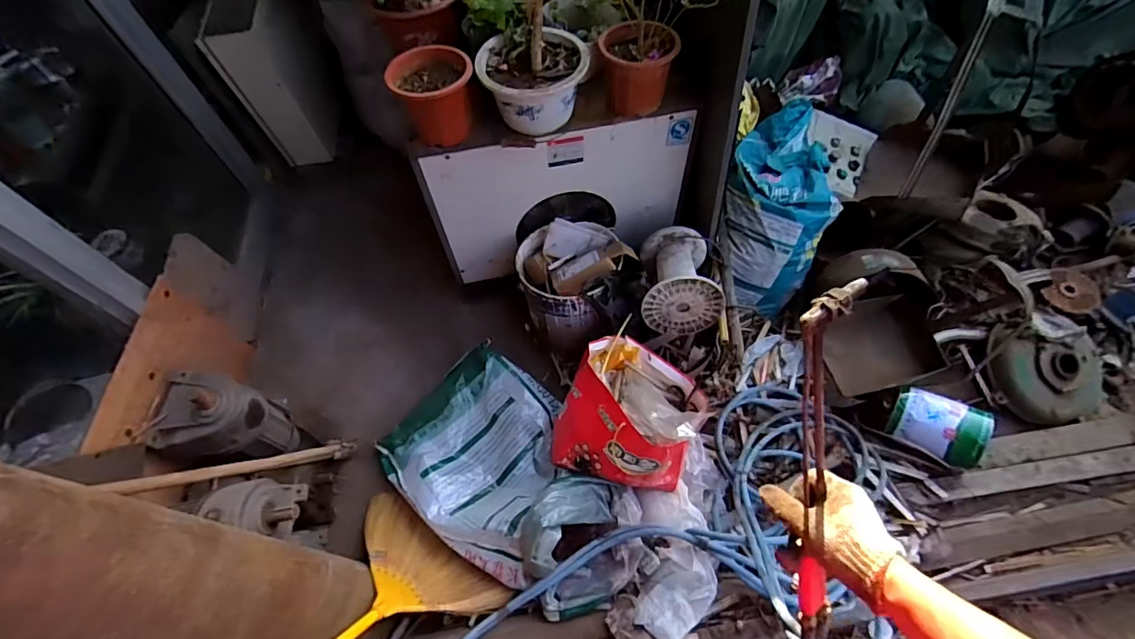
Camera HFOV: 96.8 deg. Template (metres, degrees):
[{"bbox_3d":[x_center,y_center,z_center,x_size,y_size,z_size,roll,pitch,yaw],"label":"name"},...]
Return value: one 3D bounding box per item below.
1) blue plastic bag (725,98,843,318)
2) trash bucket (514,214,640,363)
[{"bbox_3d":[0.650,-0.373,1.550,0.295,0.191,0.684,8,79,8],"label":"blue plastic bag"},{"bbox_3d":[0.011,-0.096,1.548,0.293,0.310,0.293,-2,59,3],"label":"trash bucket"}]

